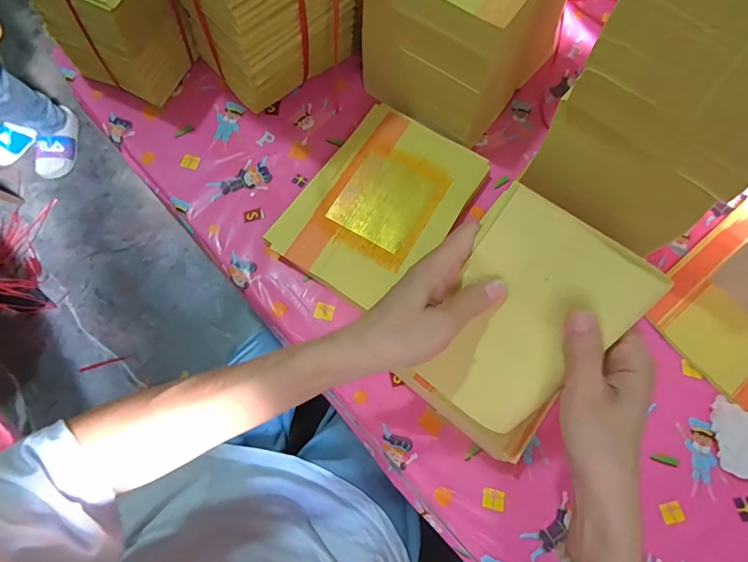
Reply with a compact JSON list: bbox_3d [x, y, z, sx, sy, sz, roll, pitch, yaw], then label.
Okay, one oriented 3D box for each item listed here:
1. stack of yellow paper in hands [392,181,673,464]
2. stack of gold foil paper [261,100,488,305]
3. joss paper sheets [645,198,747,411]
[{"bbox_3d":[0.095,0.038,0.290,0.108,0.017,0.174,35,115,17],"label":"stack of yellow paper in hands"},{"bbox_3d":[0.009,-0.090,0.484,0.160,0.018,0.230,32,73,9],"label":"stack of gold foil paper"},{"bbox_3d":[0.427,0.023,0.470,0.221,0.012,0.159,-37,75,-14],"label":"joss paper sheets"}]

